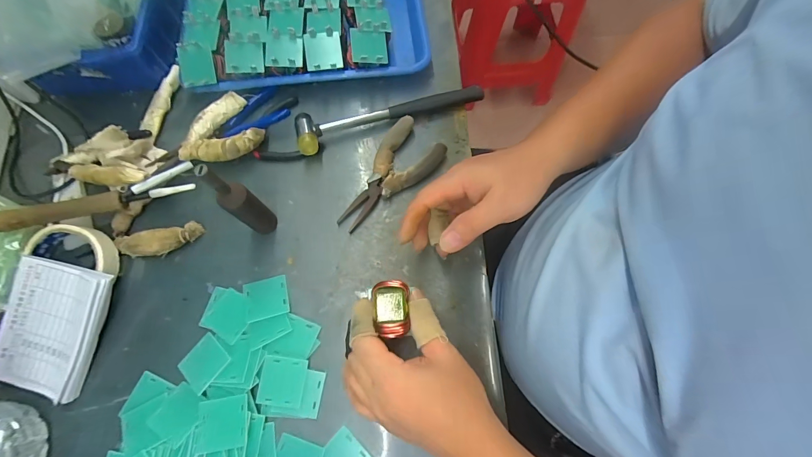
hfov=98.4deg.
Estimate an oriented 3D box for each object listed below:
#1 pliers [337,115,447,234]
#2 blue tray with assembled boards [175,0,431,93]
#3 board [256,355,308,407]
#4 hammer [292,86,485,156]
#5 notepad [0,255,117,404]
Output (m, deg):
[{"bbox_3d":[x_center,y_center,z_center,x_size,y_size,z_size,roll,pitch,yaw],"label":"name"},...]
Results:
[{"bbox_3d":[-0.023,-0.064,0.432,0.073,0.029,0.153,40,76,11],"label":"pliers"},{"bbox_3d":[-0.134,-0.311,0.491,0.324,0.054,0.252,-6,72,-2],"label":"blue tray with assembled boards"},{"bbox_3d":[-0.128,0.159,0.365,0.045,0.006,0.047,6,72,1],"label":"board"},{"bbox_3d":[-0.015,-0.141,0.450,0.245,0.038,0.056,-12,73,-4],"label":"hammer"},{"bbox_3d":[-0.376,0.103,0.368,0.103,0.012,0.132,14,87,3],"label":"notepad"}]

